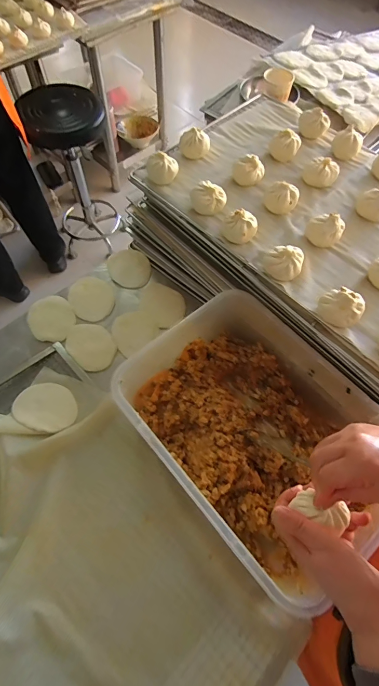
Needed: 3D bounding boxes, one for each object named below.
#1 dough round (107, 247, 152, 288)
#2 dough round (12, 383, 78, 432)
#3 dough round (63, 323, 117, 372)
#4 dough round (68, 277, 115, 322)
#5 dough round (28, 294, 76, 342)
[{"bbox_3d":[-0.130,-0.161,0.747,0.083,0.007,0.103,-34,69,-17],"label":"dough round"},{"bbox_3d":[-0.240,0.106,0.587,0.099,0.004,0.082,14,52,-5],"label":"dough round"},{"bbox_3d":[-0.187,0.005,0.665,0.102,0.010,0.081,40,69,17],"label":"dough round"},{"bbox_3d":[-0.198,-0.091,0.708,0.084,0.013,0.099,-29,67,-15],"label":"dough round"},{"bbox_3d":[-0.270,-0.049,0.685,0.084,0.005,0.102,-30,68,-16],"label":"dough round"}]

